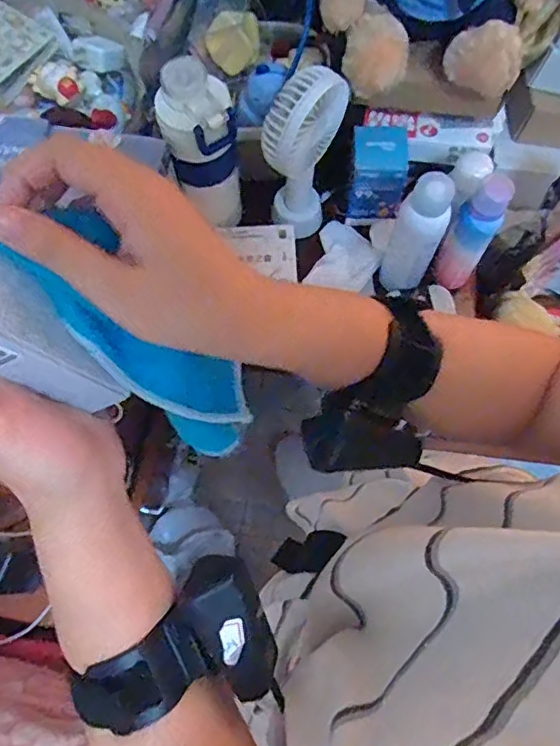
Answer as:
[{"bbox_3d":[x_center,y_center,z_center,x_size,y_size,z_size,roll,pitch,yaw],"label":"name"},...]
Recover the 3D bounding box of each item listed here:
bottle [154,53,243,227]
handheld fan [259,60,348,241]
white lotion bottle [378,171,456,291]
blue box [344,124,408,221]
[{"bbox_3d":[-0.077,-0.220,0.579,0.067,0.171,0.065,0,71,0],"label":"bottle"},{"bbox_3d":[0.024,-0.222,0.593,0.053,0.187,0.089,25,73,8],"label":"handheld fan"},{"bbox_3d":[0.140,-0.145,0.590,0.049,0.164,0.050,0,71,0],"label":"white lotion bottle"},{"bbox_3d":[0.108,-0.220,0.646,0.058,0.094,0.064,3,71,1],"label":"blue box"}]

